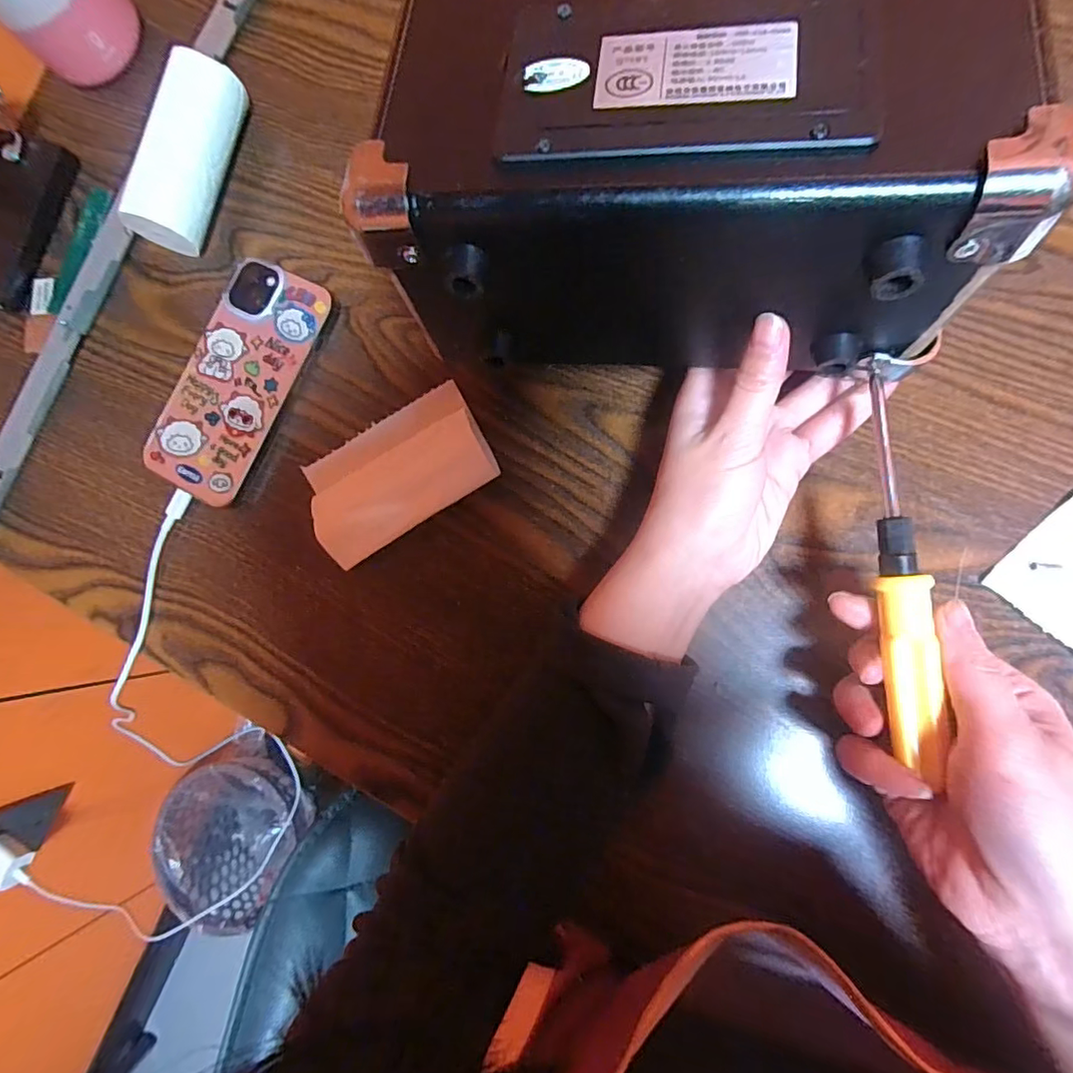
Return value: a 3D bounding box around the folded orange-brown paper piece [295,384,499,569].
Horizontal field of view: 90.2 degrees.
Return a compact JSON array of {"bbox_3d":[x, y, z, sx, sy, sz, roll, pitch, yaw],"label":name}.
[{"bbox_3d":[-0.078,-0.036,0.290,0.101,0.014,0.066,-29,81,5],"label":"folded orange-brown paper piece"}]

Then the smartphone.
[{"bbox_3d":[-0.174,-0.091,0.311,0.064,0.017,0.139,26,89,10],"label":"smartphone"}]

